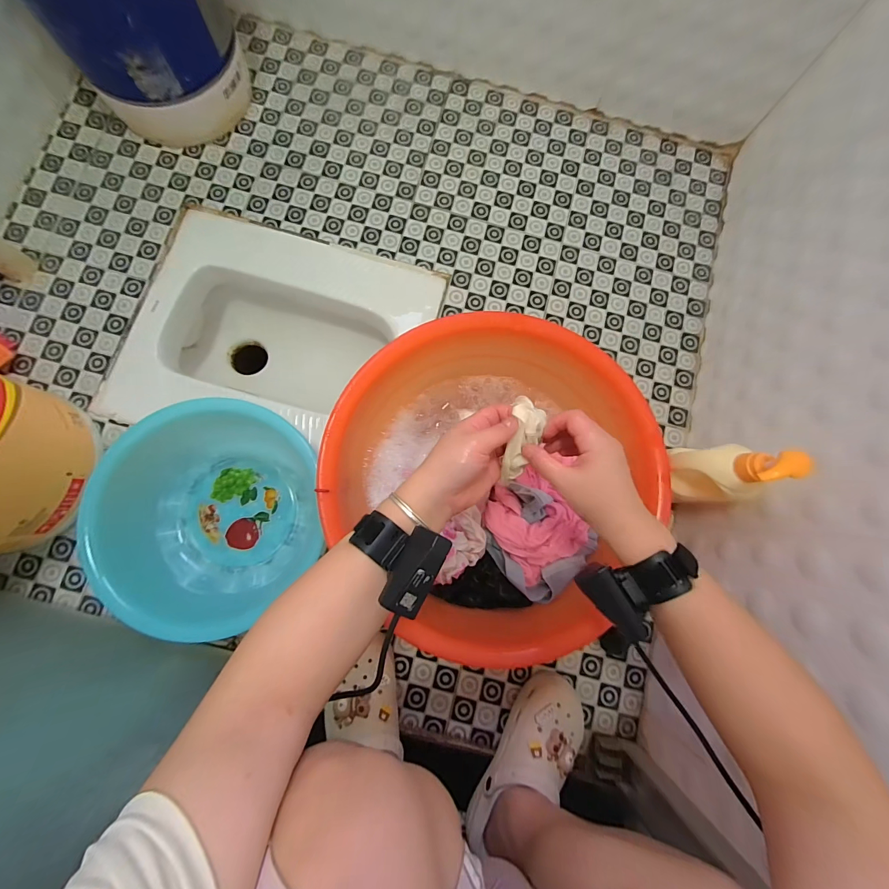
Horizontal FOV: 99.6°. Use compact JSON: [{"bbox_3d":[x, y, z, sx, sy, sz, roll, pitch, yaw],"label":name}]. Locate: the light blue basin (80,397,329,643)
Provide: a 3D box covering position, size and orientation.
[{"bbox_3d":[-0.340,0.095,0.567,0.302,0.107,0.300,1,81,-3],"label":"light blue basin"}]

